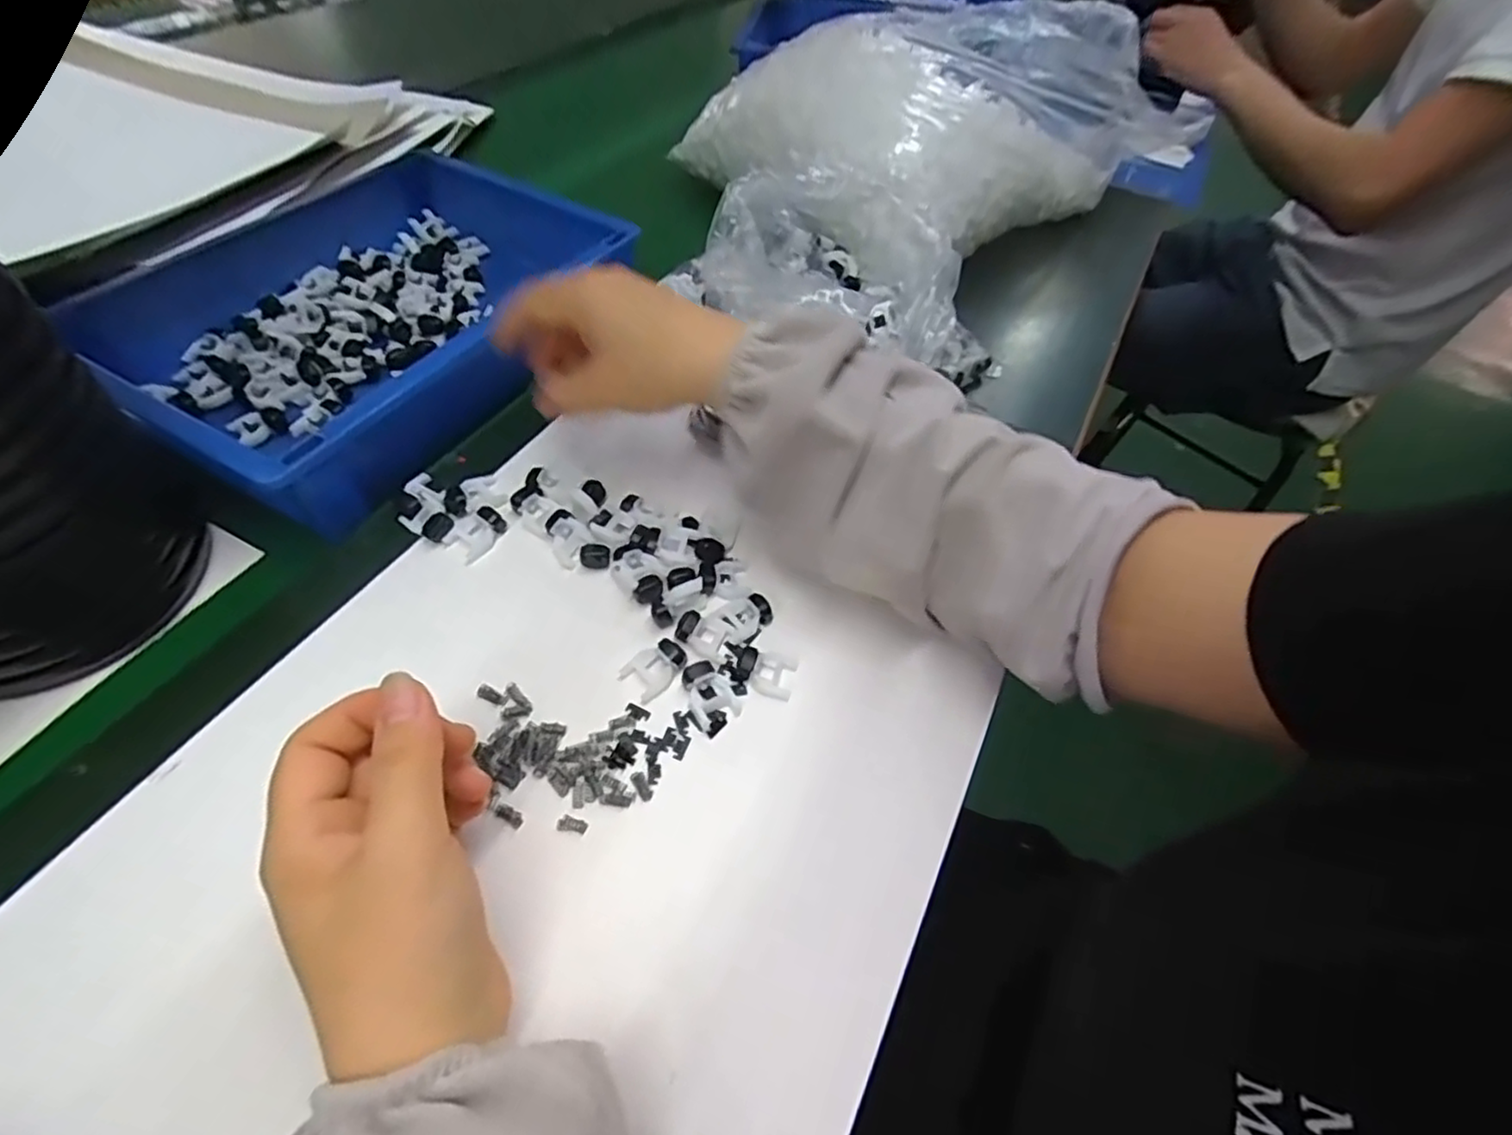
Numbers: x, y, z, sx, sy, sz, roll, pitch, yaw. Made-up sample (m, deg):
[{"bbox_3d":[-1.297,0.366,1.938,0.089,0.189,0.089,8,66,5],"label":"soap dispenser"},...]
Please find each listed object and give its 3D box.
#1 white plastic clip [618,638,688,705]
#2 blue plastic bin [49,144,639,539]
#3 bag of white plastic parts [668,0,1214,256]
[{"bbox_3d":[-0.049,0.049,0.336,0.030,0.010,0.021,-34,63,-27],"label":"white plastic clip"},{"bbox_3d":[-0.252,-0.174,0.456,0.219,0.054,0.307,26,54,13],"label":"blue plastic bin"},{"bbox_3d":[0.169,-0.421,0.626,0.375,0.117,0.280,-25,59,-23],"label":"bag of white plastic parts"}]

